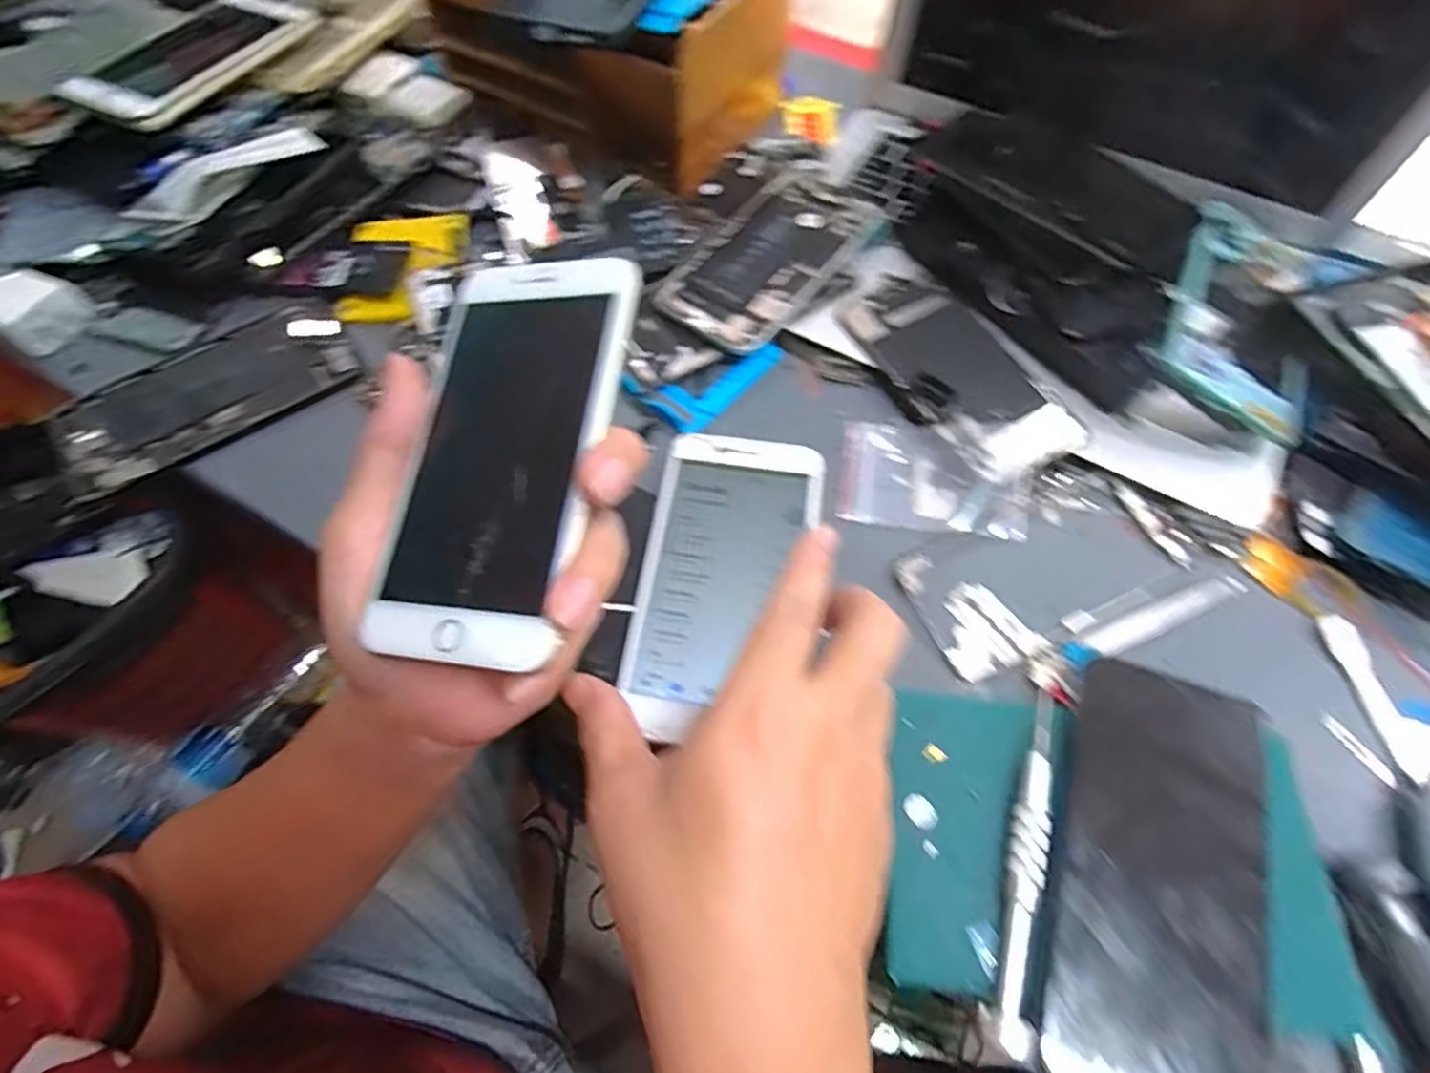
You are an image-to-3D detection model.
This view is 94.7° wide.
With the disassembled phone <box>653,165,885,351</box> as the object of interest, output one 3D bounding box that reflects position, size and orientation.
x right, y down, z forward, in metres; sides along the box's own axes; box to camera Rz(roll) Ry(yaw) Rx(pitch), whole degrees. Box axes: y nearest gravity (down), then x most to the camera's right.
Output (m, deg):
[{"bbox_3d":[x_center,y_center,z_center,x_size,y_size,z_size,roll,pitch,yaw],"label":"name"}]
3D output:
[{"bbox_3d":[0.037,-0.177,0.410,0.077,0.009,0.152,35,68,18],"label":"disassembled phone"}]

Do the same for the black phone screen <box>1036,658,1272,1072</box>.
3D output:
[{"bbox_3d":[0.166,0.124,0.244,0.067,0.006,0.153,17,63,15],"label":"black phone screen"}]

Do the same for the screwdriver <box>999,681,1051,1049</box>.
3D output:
[{"bbox_3d":[0.118,0.119,0.248,0.012,0.005,0.124,15,63,9],"label":"screwdriver"}]

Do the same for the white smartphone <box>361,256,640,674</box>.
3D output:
[{"bbox_3d":[-0.075,-0.032,0.234,0.074,0.005,0.150,4,73,19],"label":"white smartphone"}]

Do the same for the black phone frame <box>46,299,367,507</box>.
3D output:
[{"bbox_3d":[-0.286,-0.083,0.374,0.152,0.009,0.079,-33,66,-15],"label":"black phone frame"}]

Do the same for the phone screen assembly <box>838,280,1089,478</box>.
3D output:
[{"bbox_3d":[0.127,-0.107,0.375,0.061,0.004,0.116,-29,65,-13],"label":"phone screen assembly"}]

